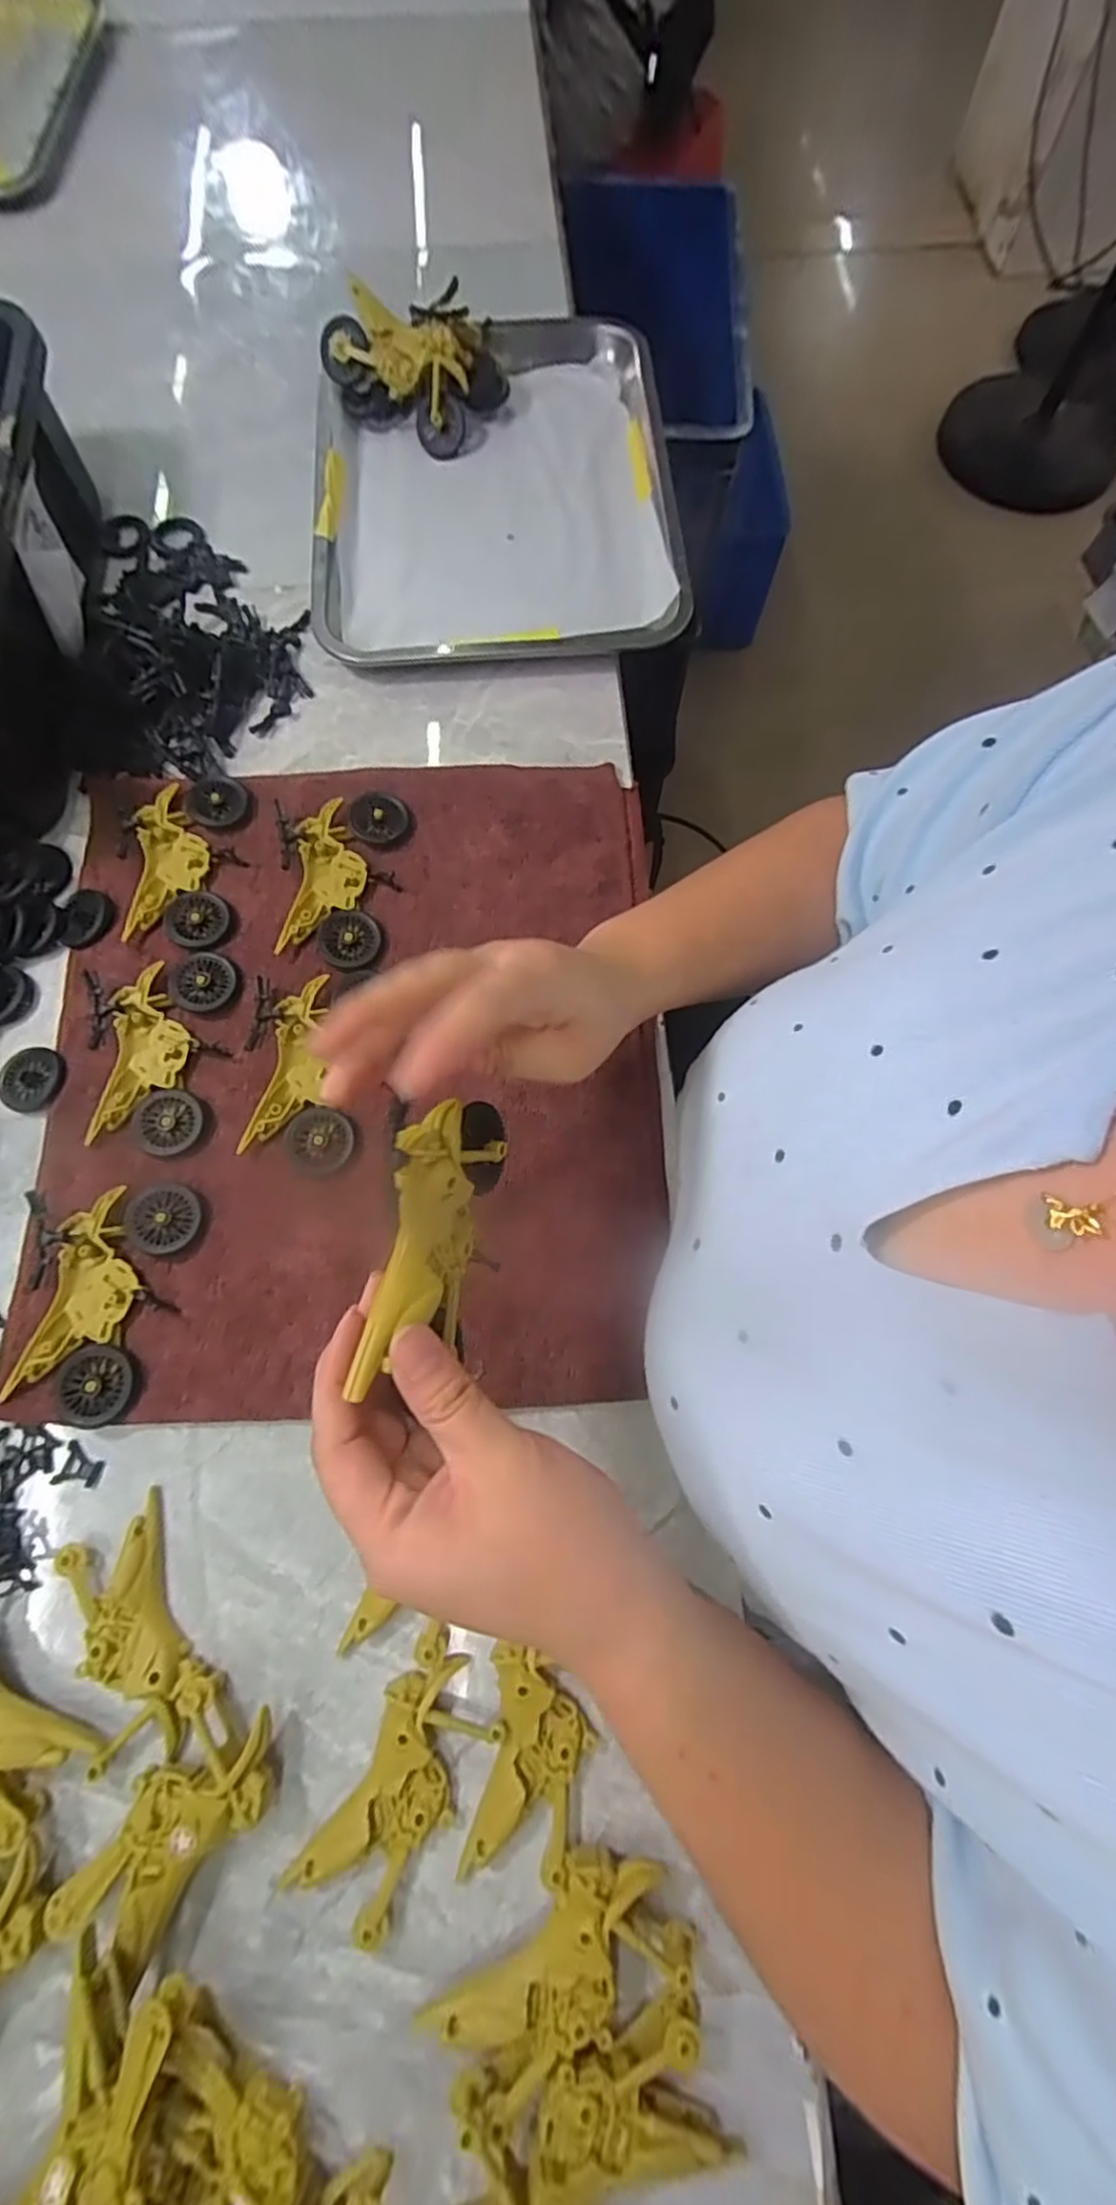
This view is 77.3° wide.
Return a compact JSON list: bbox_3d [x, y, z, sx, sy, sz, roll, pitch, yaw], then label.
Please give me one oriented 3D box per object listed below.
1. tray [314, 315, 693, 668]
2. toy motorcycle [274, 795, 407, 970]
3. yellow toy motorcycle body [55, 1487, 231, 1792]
[{"bbox_3d":[-0.048,-0.462,0.526,0.260,0.030,0.336,-4,73,-2],"label":"tray"},{"bbox_3d":[-0.136,-0.139,0.427,0.072,0.014,0.118,2,73,0],"label":"toy motorcycle"},{"bbox_3d":[-0.188,0.247,0.312,0.053,0.021,0.113,-28,75,-9],"label":"yellow toy motorcycle body"}]

